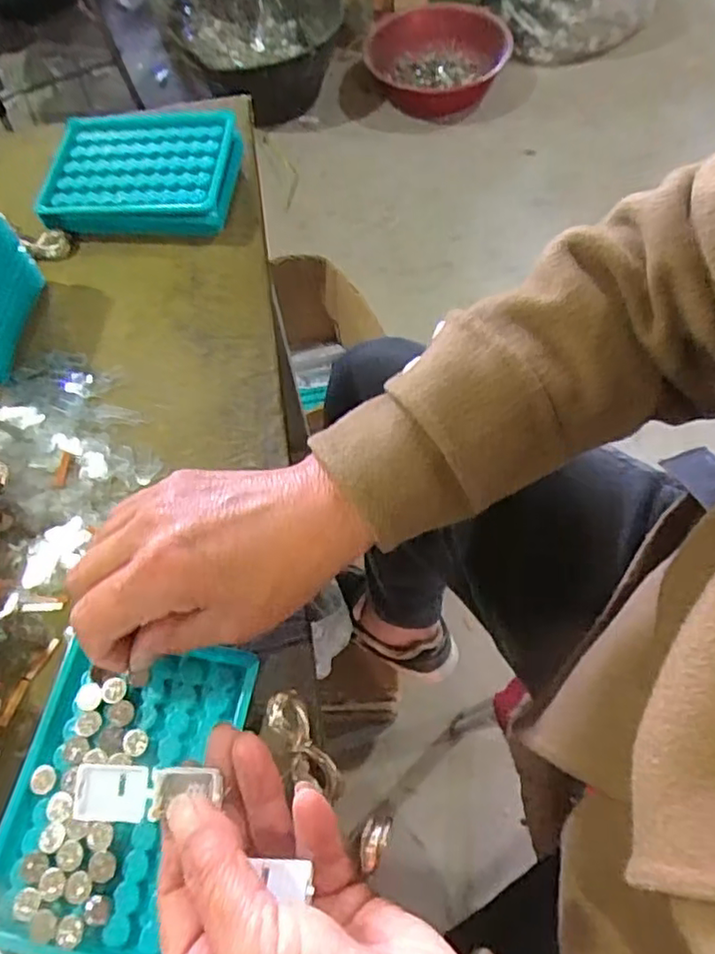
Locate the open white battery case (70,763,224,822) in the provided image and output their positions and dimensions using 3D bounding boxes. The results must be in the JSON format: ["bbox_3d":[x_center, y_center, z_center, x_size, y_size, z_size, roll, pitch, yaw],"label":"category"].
[{"bbox_3d":[-0.080,0.119,0.242,0.057,0.005,0.020,-5,63,0],"label":"open white battery case"}]

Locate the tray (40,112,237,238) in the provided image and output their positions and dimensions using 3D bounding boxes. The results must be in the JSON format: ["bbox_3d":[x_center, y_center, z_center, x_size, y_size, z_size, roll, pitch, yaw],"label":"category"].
[{"bbox_3d":[-0.154,-0.218,0.456,0.127,0.033,0.094,3,63,5],"label":"tray"}]

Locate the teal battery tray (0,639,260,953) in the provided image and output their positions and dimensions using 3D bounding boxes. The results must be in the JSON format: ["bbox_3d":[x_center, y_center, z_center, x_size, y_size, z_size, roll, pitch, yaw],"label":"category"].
[{"bbox_3d":[-0.104,0.136,0.279,0.092,0.010,0.125,7,63,7],"label":"teal battery tray"}]

